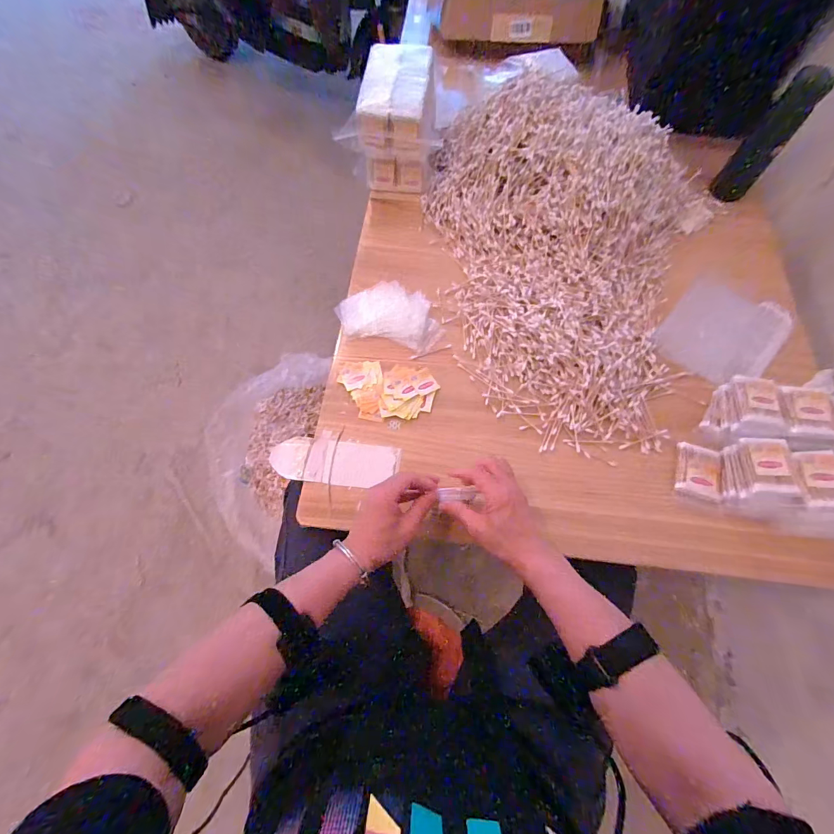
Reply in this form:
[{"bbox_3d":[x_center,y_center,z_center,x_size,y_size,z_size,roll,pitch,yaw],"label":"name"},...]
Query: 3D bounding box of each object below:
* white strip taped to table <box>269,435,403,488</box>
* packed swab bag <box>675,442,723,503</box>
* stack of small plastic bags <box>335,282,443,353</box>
[{"bbox_3d":[-0.123,0.067,0.565,0.188,0.007,0.068,7,64,4],"label":"white strip taped to table"},{"bbox_3d":[0.397,0.077,0.533,0.044,0.032,0.076,10,71,5],"label":"packed swab bag"},{"bbox_3d":[-0.044,-0.175,0.645,0.175,0.022,0.106,13,68,5],"label":"stack of small plastic bags"}]

